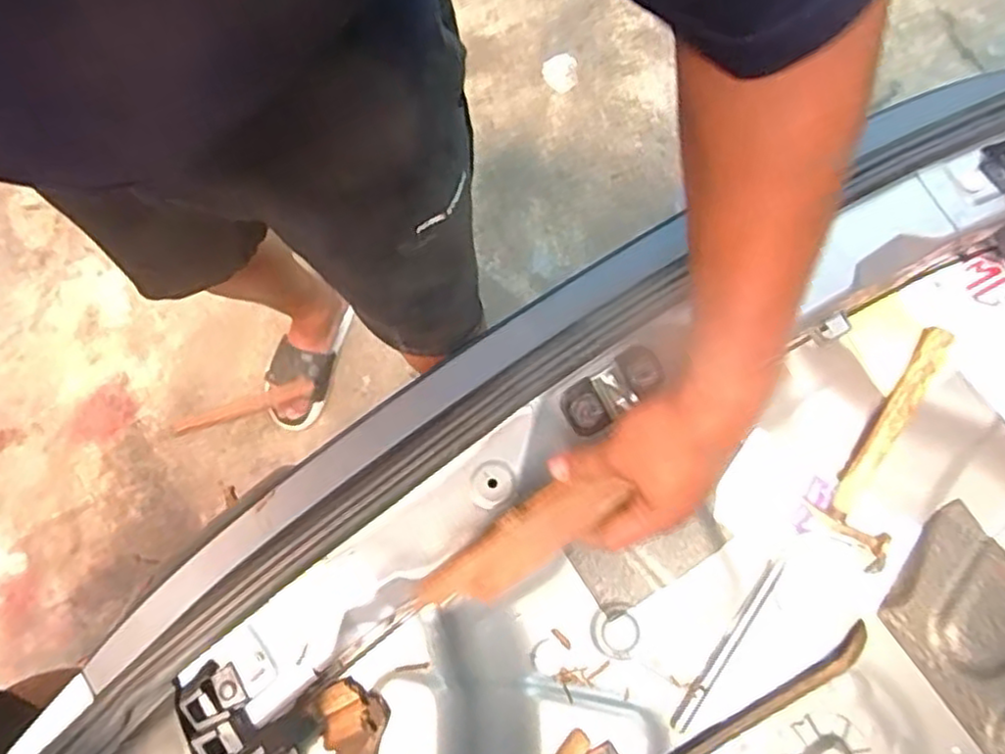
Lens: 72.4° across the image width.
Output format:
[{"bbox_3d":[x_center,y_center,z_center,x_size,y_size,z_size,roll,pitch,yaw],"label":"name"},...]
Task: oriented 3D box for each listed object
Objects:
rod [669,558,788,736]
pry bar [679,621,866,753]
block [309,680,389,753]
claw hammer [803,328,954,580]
[{"bbox_3d":[0.242,0.286,0.735,0.019,0.010,0.207,35,78,11],"label":"rod"},{"bbox_3d":[0.220,0.362,0.696,0.365,0.024,0.026,-30,75,-6],"label":"pry bar"},{"bbox_3d":[-0.152,0.332,0.647,0.071,0.028,0.075,22,76,8],"label":"block"},{"bbox_3d":[0.396,0.072,0.715,0.085,0.034,0.251,17,105,7],"label":"claw hammer"}]

